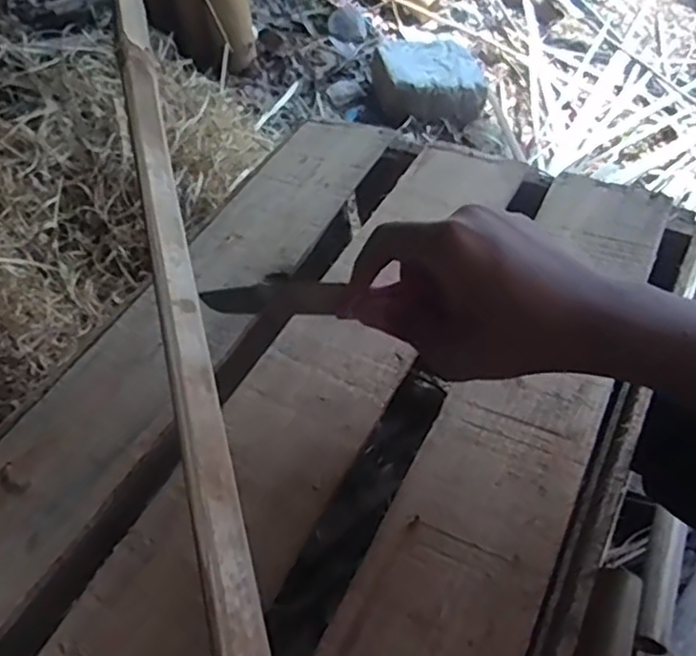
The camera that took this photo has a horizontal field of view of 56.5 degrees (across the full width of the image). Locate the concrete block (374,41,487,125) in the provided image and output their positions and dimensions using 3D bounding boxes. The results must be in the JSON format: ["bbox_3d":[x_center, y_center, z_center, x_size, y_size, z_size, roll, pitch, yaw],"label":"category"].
[{"bbox_3d":[0.163,-0.513,1.327,0.224,0.080,0.218,1,51,0],"label":"concrete block"}]

